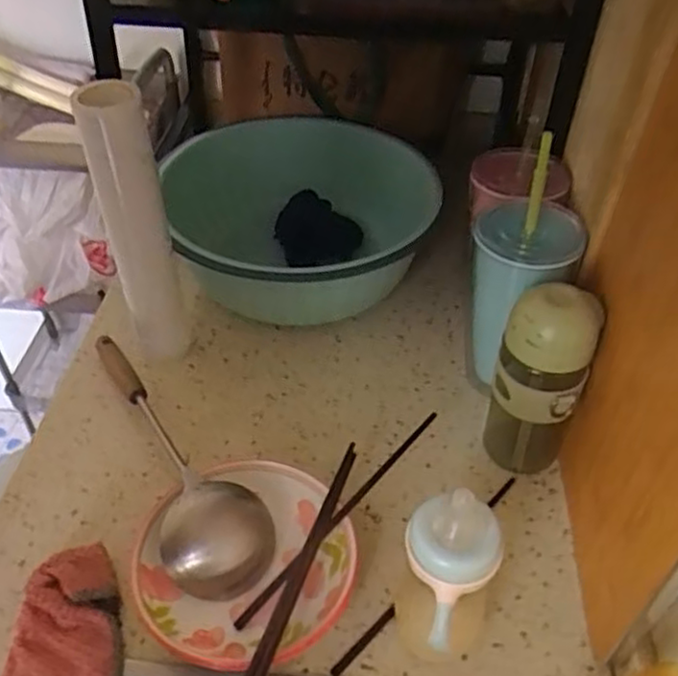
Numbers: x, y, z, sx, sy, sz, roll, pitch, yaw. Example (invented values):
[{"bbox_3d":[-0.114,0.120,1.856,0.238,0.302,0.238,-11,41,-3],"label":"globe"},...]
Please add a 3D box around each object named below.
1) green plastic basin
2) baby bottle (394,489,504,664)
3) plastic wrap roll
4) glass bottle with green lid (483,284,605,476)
[{"bbox_3d":[-0.042,-0.130,0.857,0.302,0.145,0.346,-9,44,-10],"label":"green plastic basin"},{"bbox_3d":[0.076,0.180,0.503,0.069,0.175,0.084,10,44,10],"label":"baby bottle"},{"bbox_3d":[-0.196,-0.096,0.692,0.061,0.308,0.045,-11,45,-12],"label":"plastic wrap roll"},{"bbox_3d":[0.179,0.036,0.637,0.078,0.200,0.079,15,45,15],"label":"glass bottle with green lid"}]

